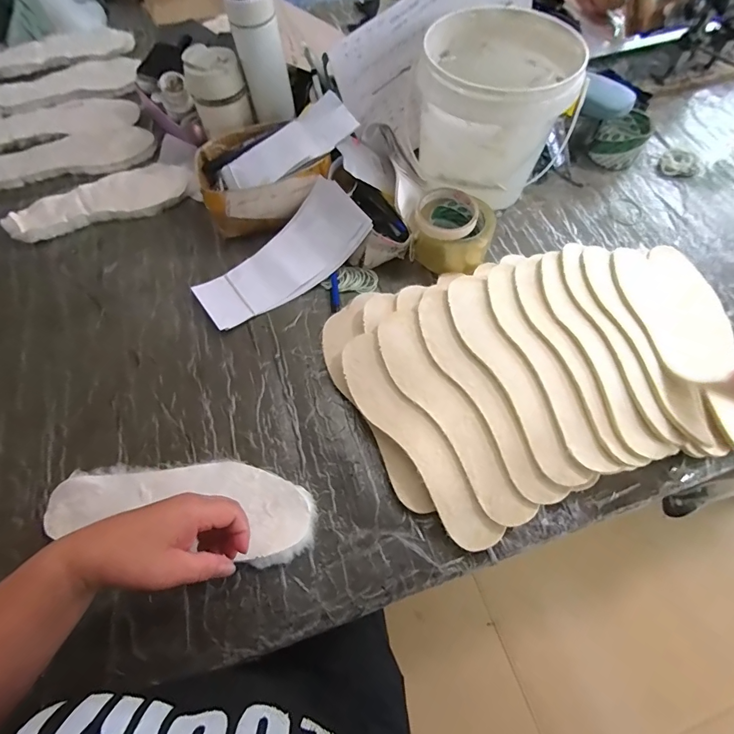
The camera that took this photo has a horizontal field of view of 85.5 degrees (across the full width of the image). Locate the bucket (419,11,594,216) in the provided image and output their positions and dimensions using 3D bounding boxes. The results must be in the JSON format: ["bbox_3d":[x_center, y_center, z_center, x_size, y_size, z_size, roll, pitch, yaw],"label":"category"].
[{"bbox_3d":[0.177,-0.372,0.589,0.209,0.185,0.213,0,64,0],"label":"bucket"}]

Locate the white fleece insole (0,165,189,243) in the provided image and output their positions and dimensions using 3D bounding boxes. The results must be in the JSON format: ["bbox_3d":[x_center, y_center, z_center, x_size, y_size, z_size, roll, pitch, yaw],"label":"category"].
[{"bbox_3d":[-0.426,-0.267,0.637,0.267,0.021,0.087,-26,77,-17],"label":"white fleece insole"}]

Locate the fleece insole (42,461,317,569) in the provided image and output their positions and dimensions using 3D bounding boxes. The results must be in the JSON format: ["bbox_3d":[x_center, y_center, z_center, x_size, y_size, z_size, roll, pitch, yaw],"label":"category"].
[{"bbox_3d":[-0.194,0.148,0.423,0.274,0.014,0.093,5,65,2],"label":"fleece insole"}]

